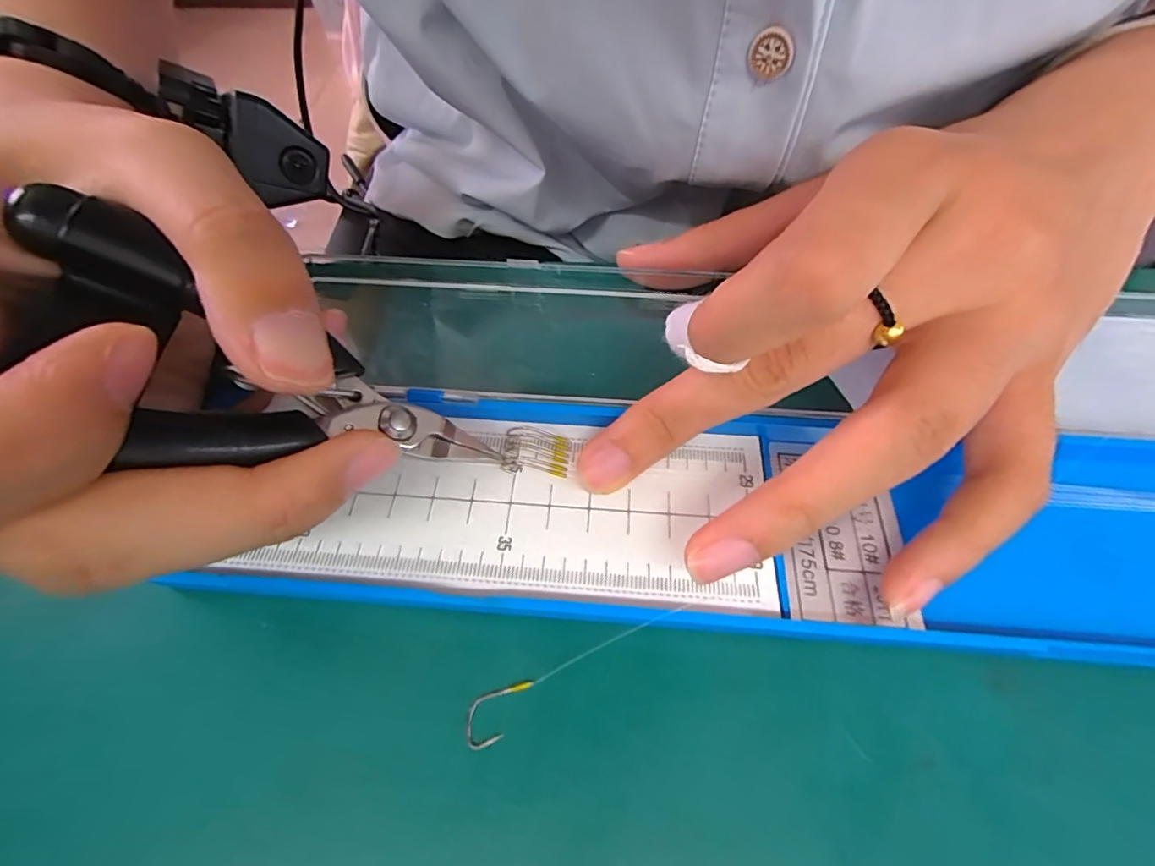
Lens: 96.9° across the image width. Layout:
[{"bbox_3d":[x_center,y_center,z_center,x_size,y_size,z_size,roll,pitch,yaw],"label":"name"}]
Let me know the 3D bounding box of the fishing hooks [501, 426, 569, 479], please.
[{"bbox_3d":[-0.011,0.005,0.138,0.018,0.004,0.012,5,58,4],"label":"fishing hooks"}]

